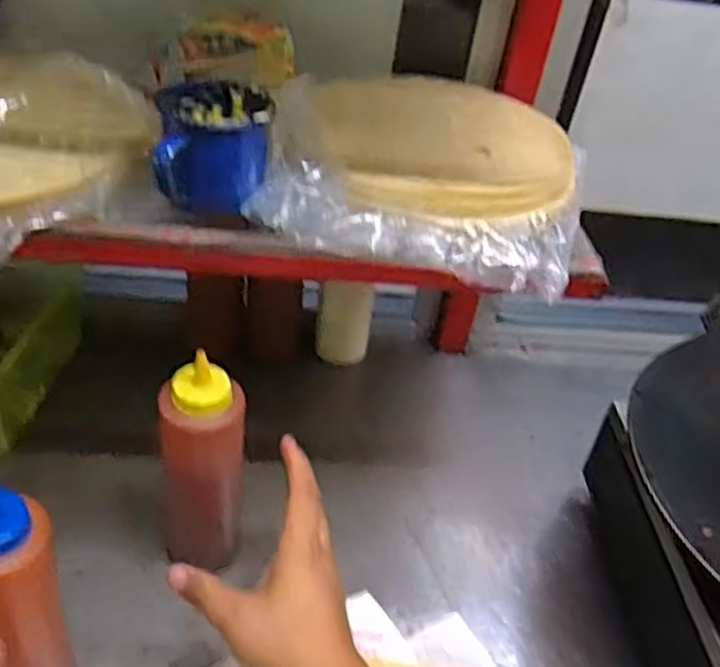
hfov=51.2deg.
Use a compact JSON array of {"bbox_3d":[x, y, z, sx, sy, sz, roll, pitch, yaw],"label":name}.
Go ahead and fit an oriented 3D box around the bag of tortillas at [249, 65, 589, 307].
[{"bbox_3d":[0.057,-0.136,0.569,0.226,0.049,0.265,16,38,4],"label":"bag of tortillas"}]

